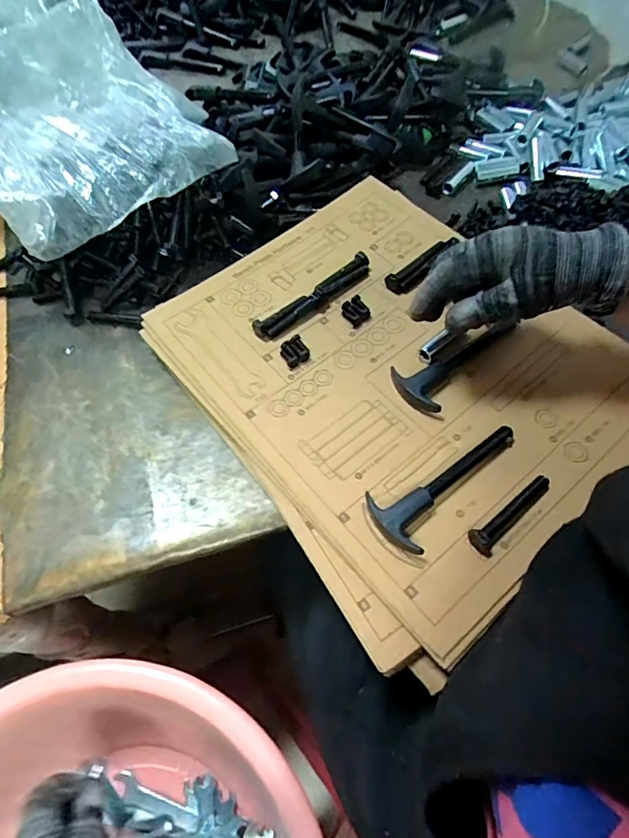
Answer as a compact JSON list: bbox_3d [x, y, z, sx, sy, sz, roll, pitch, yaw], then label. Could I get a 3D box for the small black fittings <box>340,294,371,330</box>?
[{"bbox_3d":[0.039,-0.100,0.444,0.022,0.007,0.027,-30,64,-13],"label":"small black fittings"}]

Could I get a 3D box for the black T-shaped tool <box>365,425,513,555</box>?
[{"bbox_3d":[0.098,0.043,0.354,0.129,0.019,0.051,-35,66,-16],"label":"black T-shaped tool"}]

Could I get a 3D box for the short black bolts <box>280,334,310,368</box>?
[{"bbox_3d":[-0.018,-0.060,0.425,0.023,0.006,0.028,-30,64,-13],"label":"short black bolts"}]

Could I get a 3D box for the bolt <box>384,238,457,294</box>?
[{"bbox_3d":[0.104,-0.148,0.461,0.083,0.016,0.021,-40,67,-18],"label":"bolt"}]

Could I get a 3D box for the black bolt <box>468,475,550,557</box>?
[{"bbox_3d":[0.140,0.065,0.341,0.075,0.013,0.019,-41,67,-18],"label":"black bolt"}]

